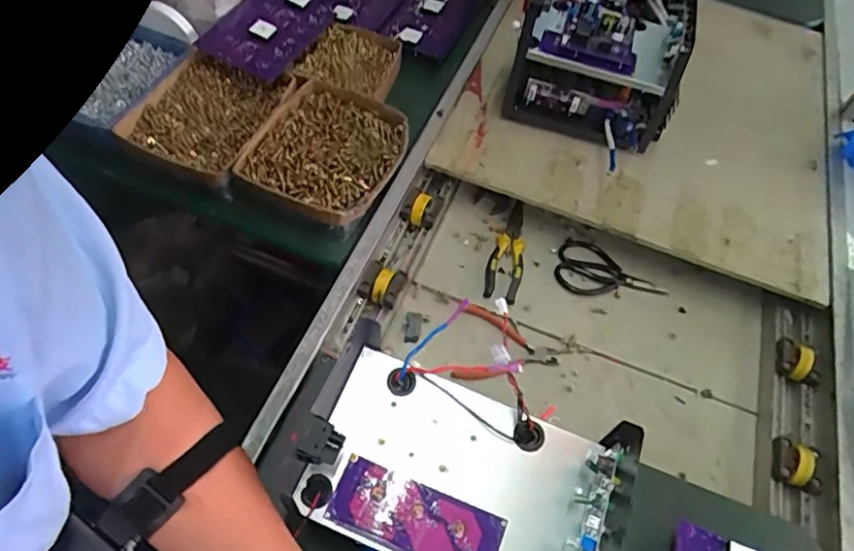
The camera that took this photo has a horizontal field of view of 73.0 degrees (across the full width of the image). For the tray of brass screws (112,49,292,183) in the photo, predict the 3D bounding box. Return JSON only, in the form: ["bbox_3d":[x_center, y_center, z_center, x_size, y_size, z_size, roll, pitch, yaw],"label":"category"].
[{"bbox_3d":[-0.303,-0.224,0.785,0.170,0.037,0.199,19,57,5],"label":"tray of brass screws"}]

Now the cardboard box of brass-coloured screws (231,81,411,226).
[{"bbox_3d":[-0.128,-0.168,0.766,0.177,0.028,0.205,21,57,6],"label":"cardboard box of brass-coloured screws"}]

